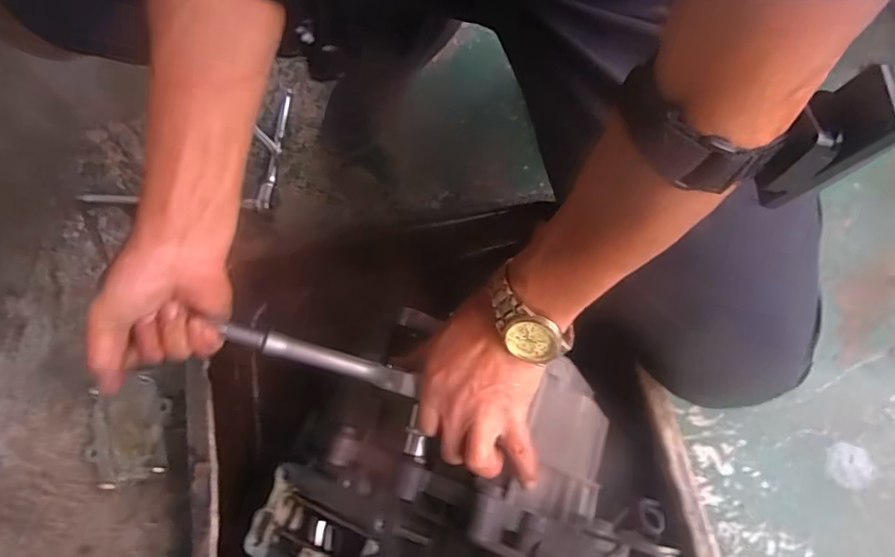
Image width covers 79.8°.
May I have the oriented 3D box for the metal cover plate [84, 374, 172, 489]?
[{"bbox_3d":[-0.354,0.166,0.591,0.085,0.013,0.110,-12,69,-2],"label":"metal cover plate"}]

